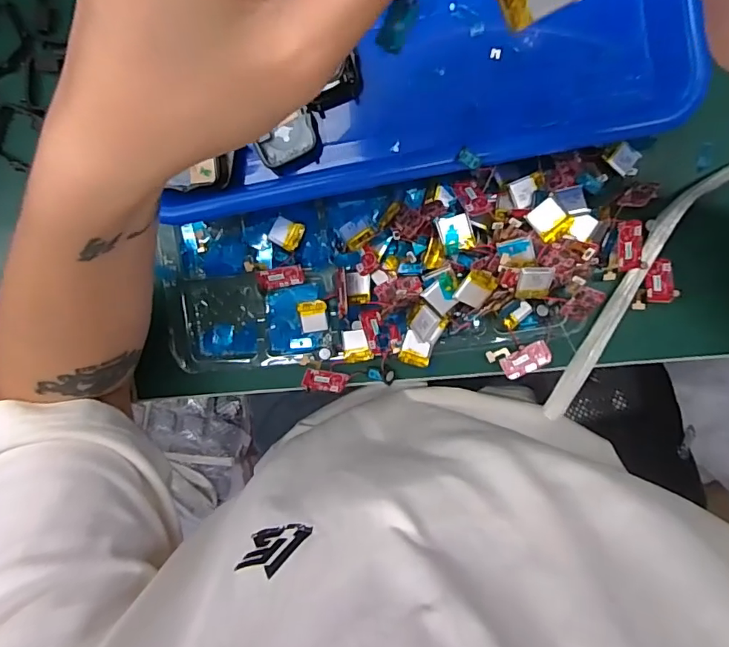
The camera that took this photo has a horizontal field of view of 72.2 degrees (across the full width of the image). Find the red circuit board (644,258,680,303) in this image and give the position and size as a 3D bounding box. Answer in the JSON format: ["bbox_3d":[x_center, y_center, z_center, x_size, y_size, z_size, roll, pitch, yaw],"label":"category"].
[{"bbox_3d":[0.179,-0.027,0.304,0.016,0.004,0.030,-3,63,23],"label":"red circuit board"}]

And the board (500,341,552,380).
[{"bbox_3d":[0.100,0.022,0.307,0.031,0.004,0.015,-29,75,13],"label":"board"}]

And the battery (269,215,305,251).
[{"bbox_3d":[-0.049,-0.057,0.316,0.019,0.005,0.018,25,96,2],"label":"battery"}]

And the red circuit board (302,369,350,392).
[{"bbox_3d":[-0.025,0.037,0.320,0.030,0.004,0.014,10,96,-25],"label":"red circuit board"}]

